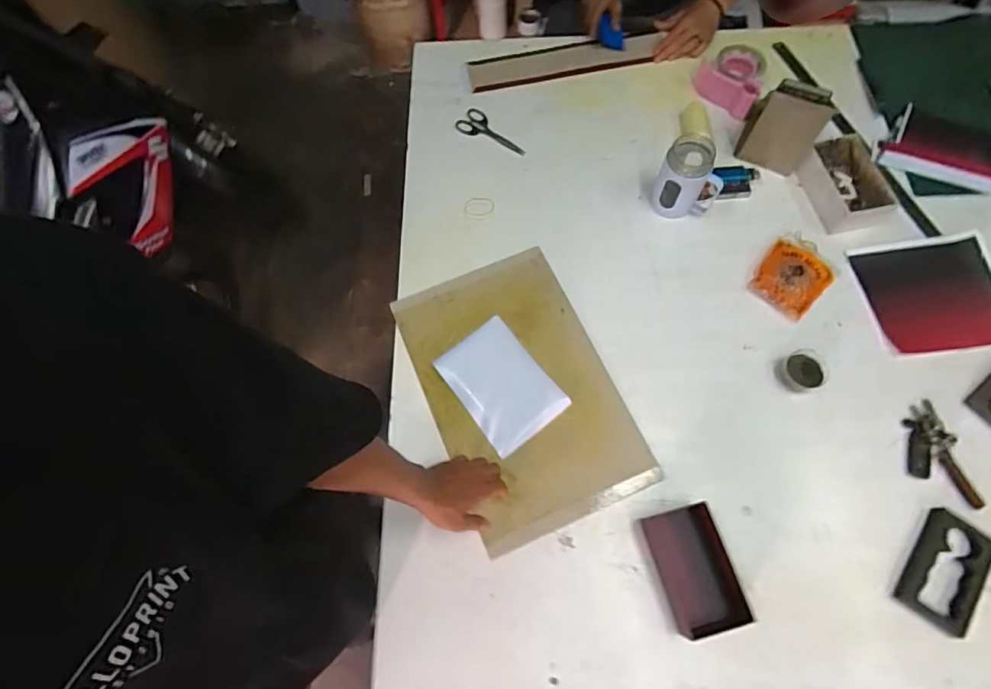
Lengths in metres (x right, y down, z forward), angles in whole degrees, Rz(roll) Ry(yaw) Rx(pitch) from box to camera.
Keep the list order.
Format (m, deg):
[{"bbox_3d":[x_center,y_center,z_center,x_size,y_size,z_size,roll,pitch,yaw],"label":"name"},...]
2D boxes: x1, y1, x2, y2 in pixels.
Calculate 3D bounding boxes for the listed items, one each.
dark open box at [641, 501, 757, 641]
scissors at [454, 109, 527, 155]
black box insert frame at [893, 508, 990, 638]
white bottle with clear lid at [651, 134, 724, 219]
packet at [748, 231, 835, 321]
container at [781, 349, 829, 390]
[{"bbox_3d":[0.264,0.302,0.694,0.096,0.068,0.153,-16,68,-4],"label":"dark open box"},{"bbox_3d":[-0.002,-0.429,1.021,0.150,0.010,0.060,22,70,11],"label":"scissors"},{"bbox_3d":[0.620,0.309,0.701,0.093,0.016,0.151,35,73,15],"label":"black box insert frame"},{"bbox_3d":[0.330,-0.273,0.871,0.102,0.122,0.079,30,72,13],"label":"white bottle with clear lid"},{"bbox_3d":[0.499,-0.121,0.852,0.140,0.027,0.106,-43,73,-14],"label":"packet"},{"bbox_3d":[0.476,0.041,0.790,0.062,0.043,0.057,-1,68,2],"label":"container"}]

